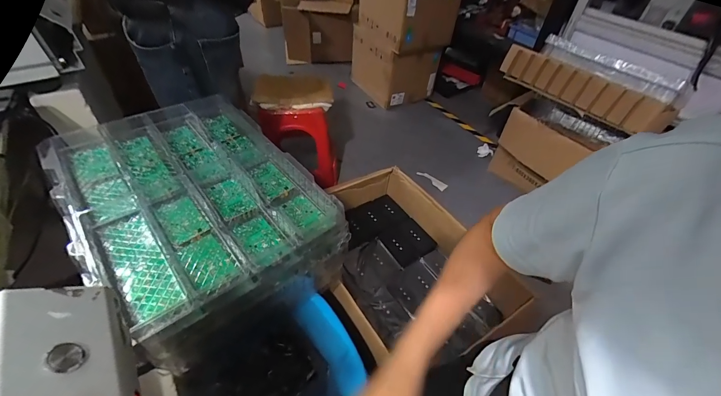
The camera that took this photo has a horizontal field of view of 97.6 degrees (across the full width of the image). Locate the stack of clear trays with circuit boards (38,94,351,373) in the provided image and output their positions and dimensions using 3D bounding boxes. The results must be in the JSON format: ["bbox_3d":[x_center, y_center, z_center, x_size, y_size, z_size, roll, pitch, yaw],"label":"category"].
[{"bbox_3d":[-0.329,-0.008,0.624,0.355,0.118,0.517,-33,57,-30],"label":"stack of clear trays with circuit boards"}]

